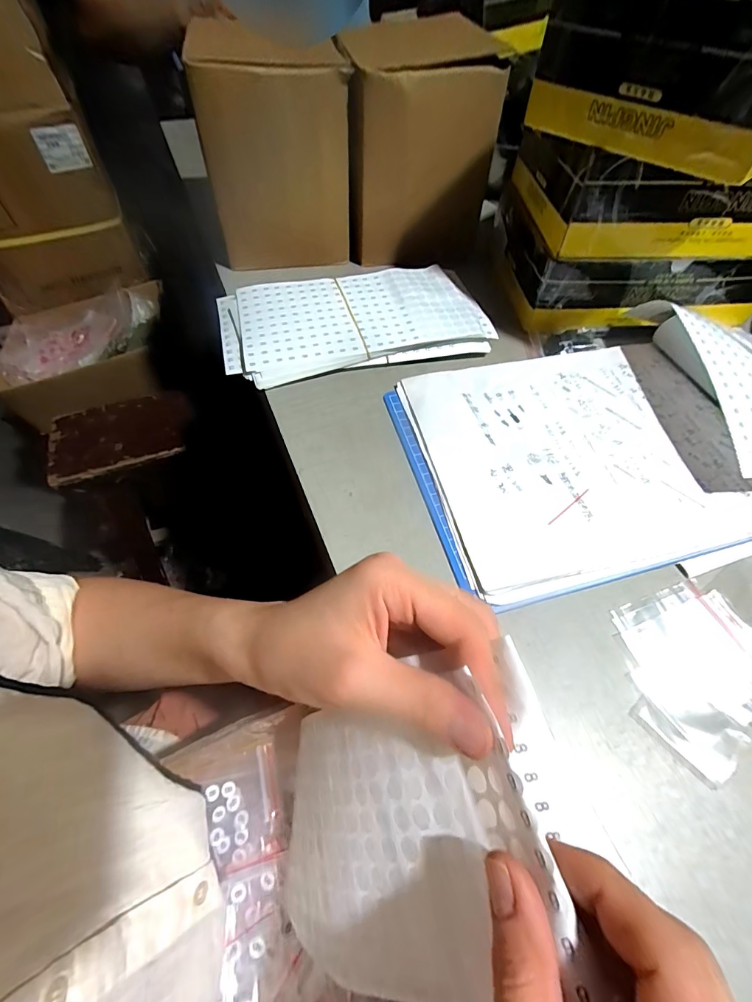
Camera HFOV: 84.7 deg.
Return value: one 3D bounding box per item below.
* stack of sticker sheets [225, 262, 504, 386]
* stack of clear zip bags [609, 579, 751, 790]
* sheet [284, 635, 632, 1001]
[{"bbox_3d":[-0.025,-0.186,0.420,0.257,0.023,0.140,-13,59,-8],"label":"stack of sticker sheets"},{"bbox_3d":[0.196,0.101,0.252,0.104,0.004,0.093,-24,61,-15],"label":"stack of clear zip bags"},{"bbox_3d":[0.013,0.161,0.212,0.037,0.186,0.129,14,53,-41],"label":"sheet"}]

